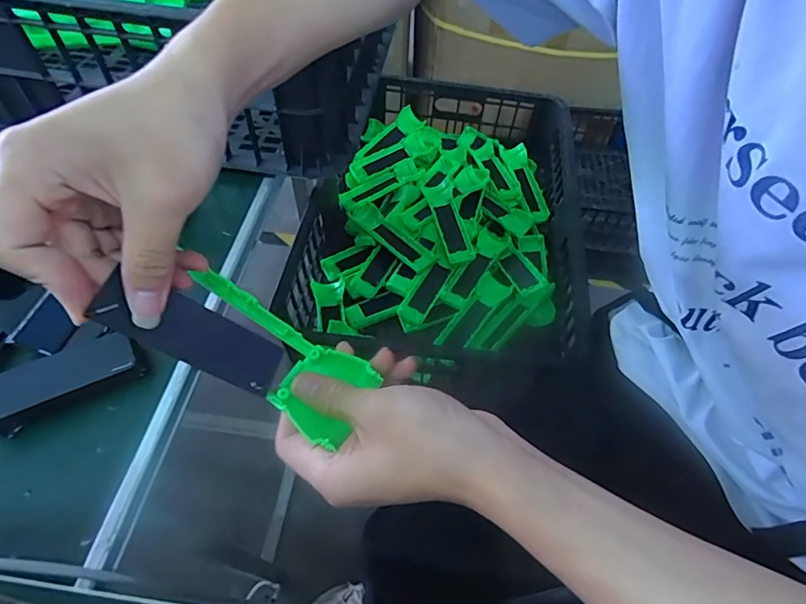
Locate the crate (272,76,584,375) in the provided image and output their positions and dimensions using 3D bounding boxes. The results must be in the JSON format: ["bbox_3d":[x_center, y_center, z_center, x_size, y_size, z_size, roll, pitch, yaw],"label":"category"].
[{"bbox_3d":[0.075,-0.140,0.776,0.396,0.131,0.611,12,56,6],"label":"crate"}]

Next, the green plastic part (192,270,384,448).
[{"bbox_3d":[-0.065,0.023,0.265,0.050,0.017,0.120,-38,80,-24],"label":"green plastic part"}]

